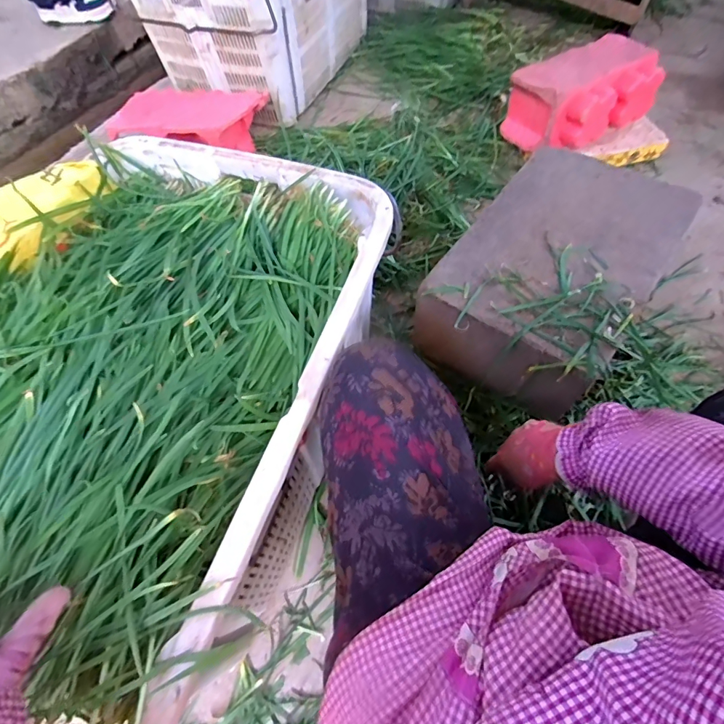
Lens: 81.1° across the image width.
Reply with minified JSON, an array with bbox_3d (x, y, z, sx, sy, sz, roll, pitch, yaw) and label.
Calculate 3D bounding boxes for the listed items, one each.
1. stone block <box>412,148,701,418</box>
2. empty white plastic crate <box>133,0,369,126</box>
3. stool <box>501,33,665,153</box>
[{"bbox_3d":[0.333,-0.157,0.756,0.292,0.166,0.442,33,67,18],"label":"stone block"},{"bbox_3d":[-0.285,-1.058,1.213,0.461,0.285,0.660,18,64,12],"label":"empty white plastic crate"},{"bbox_3d":[0.541,-0.636,1.036,0.319,0.148,0.182,-25,63,-11],"label":"stool"}]

